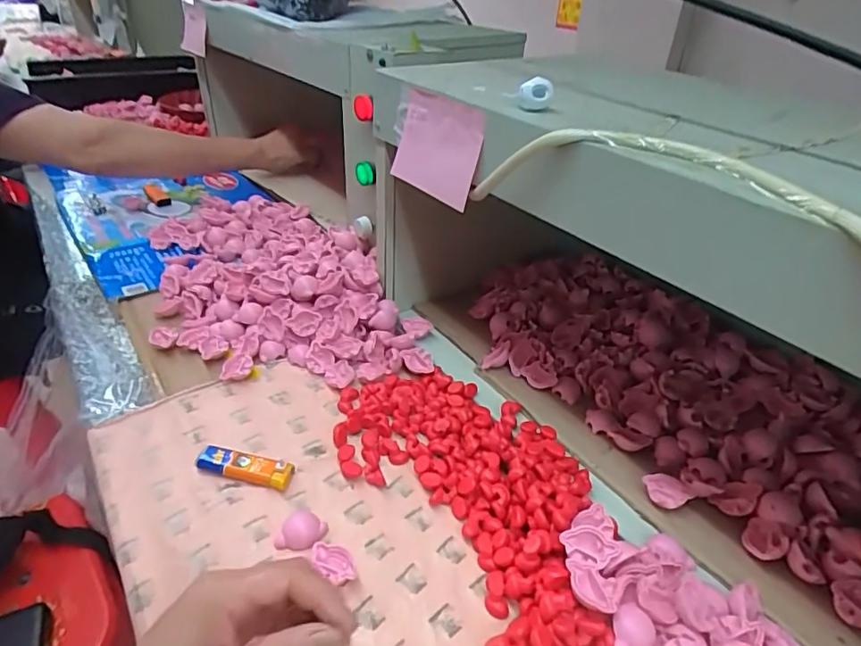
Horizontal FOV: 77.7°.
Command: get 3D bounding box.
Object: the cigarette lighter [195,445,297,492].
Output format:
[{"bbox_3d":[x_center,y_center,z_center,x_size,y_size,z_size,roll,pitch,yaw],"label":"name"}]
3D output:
[{"bbox_3d":[-0.154,0.119,0.439,0.083,0.014,0.022,10,35,9],"label":"cigarette lighter"}]

